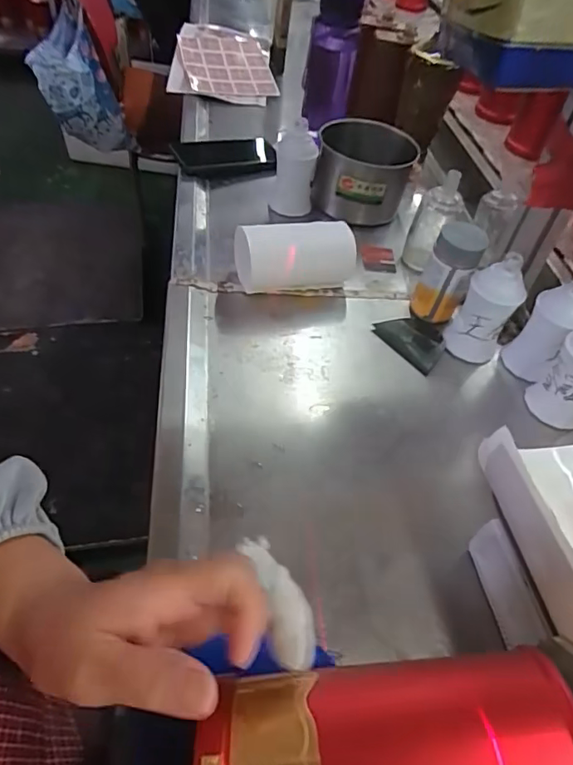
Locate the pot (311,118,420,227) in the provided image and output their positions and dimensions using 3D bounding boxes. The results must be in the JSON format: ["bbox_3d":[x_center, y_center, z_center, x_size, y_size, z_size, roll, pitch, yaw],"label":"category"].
[{"bbox_3d":[0.107,-0.296,0.732,0.127,0.087,0.130,3,49,-3],"label":"pot"}]

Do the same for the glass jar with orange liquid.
[{"bbox_3d":[0.178,-0.118,0.580,0.056,0.109,0.046,25,52,15],"label":"glass jar with orange liquid"}]

